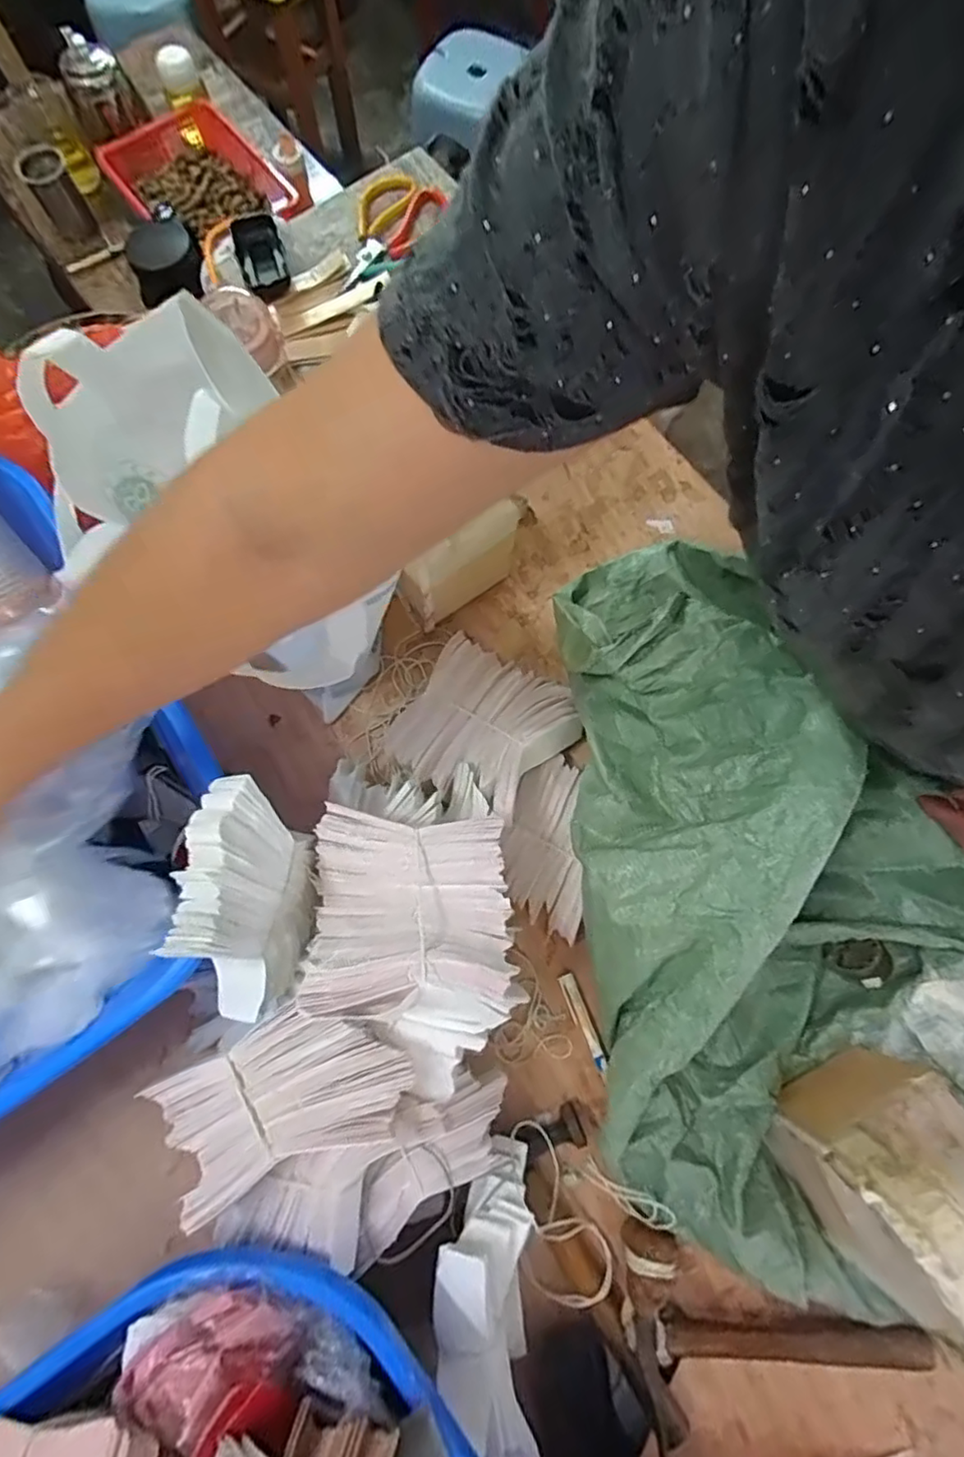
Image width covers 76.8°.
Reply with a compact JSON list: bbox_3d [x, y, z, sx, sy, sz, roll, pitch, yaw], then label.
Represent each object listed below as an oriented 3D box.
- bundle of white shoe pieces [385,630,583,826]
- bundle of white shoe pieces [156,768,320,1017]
[{"bbox_3d":[0.004,-0.007,0.572,0.156,0.061,0.155,34,79,7],"label":"bundle of white shoe pieces"},{"bbox_3d":[-0.157,0.116,0.411,0.063,0.117,0.157,-4,76,-1],"label":"bundle of white shoe pieces"}]

